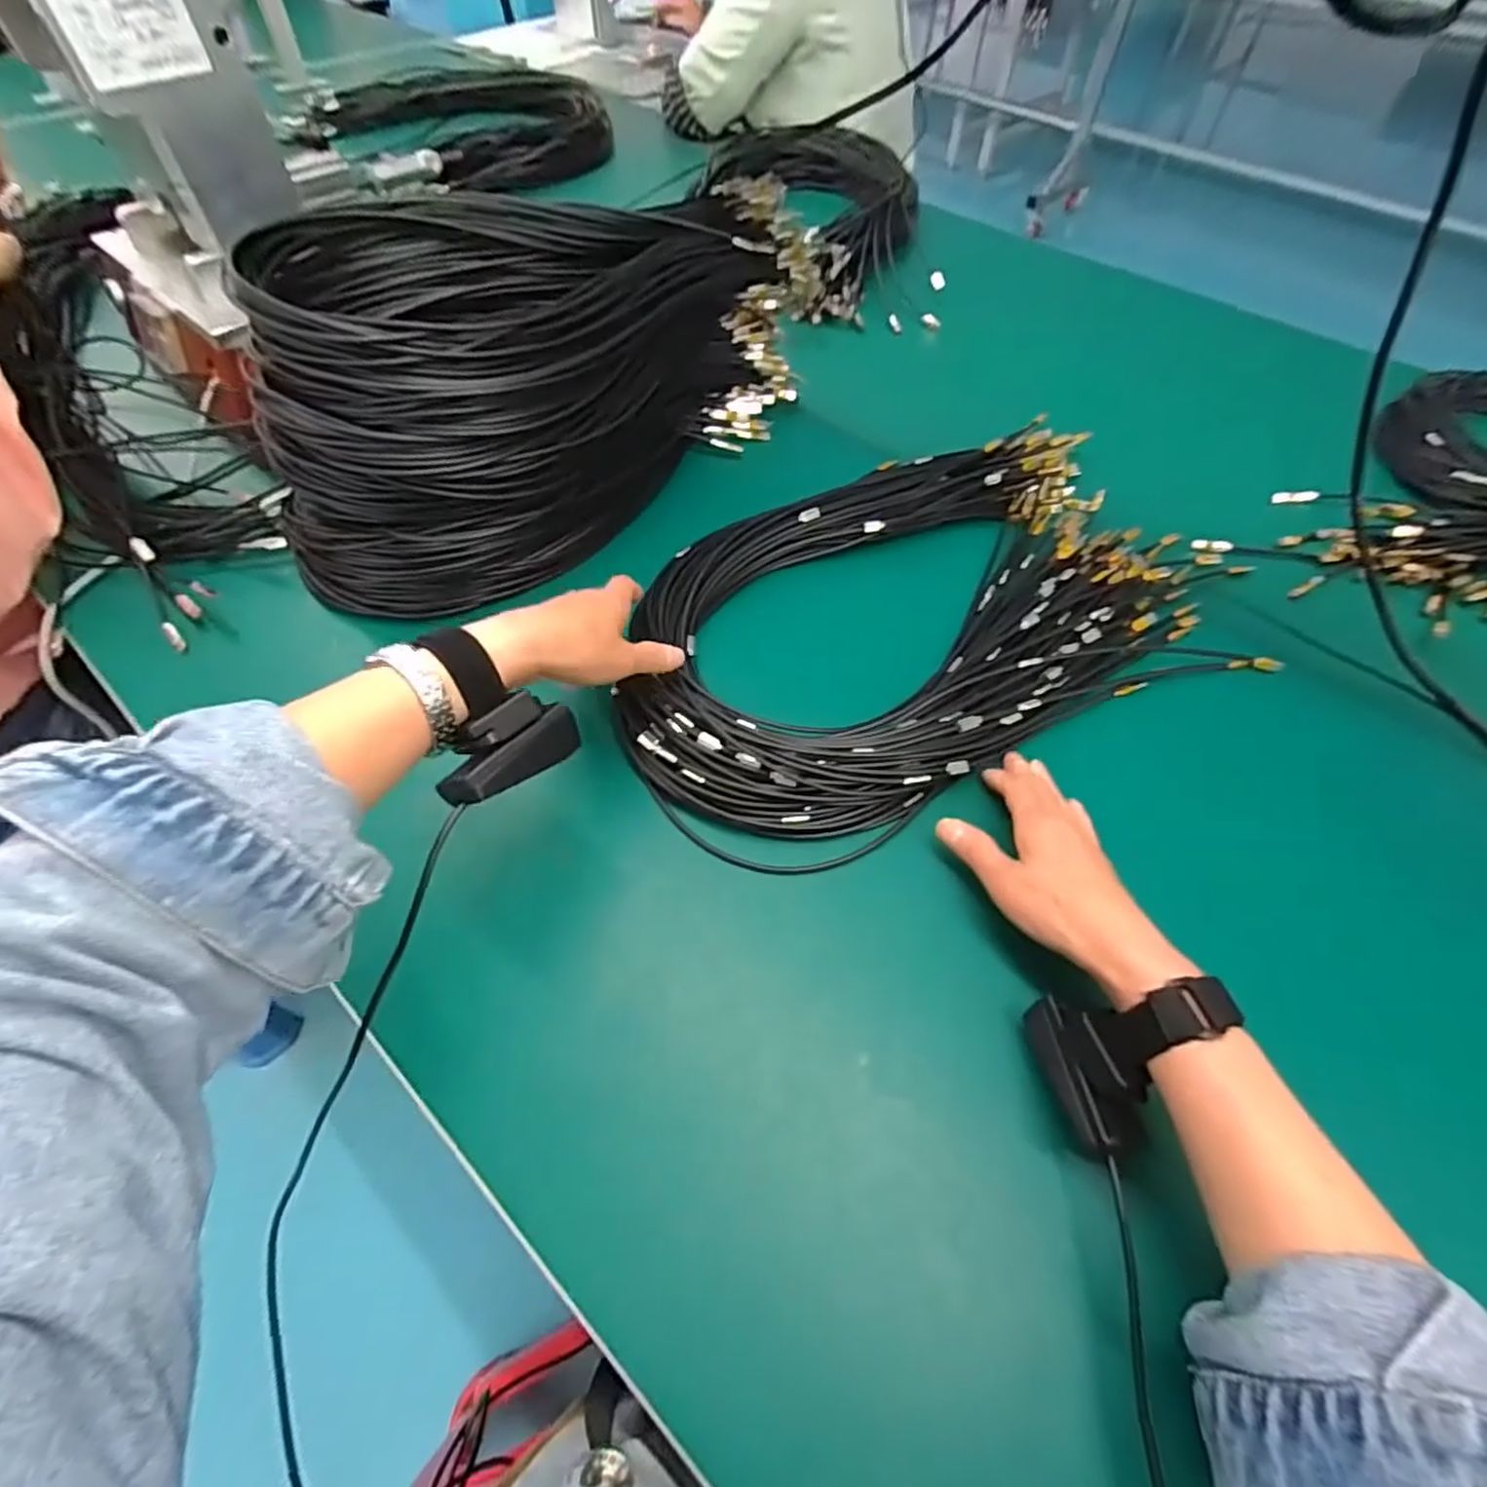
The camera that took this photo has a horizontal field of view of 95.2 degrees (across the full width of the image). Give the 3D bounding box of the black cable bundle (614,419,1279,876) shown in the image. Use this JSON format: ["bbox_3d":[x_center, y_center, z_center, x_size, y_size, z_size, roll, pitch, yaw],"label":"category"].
[{"bbox_3d":[0.145,-0.109,0.532,0.508,0.044,0.297,-20,58,-15],"label":"black cable bundle"}]

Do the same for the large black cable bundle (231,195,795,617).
[{"bbox_3d":[-0.166,-0.311,0.553,0.197,0.172,0.470,38,66,21],"label":"large black cable bundle"}]

